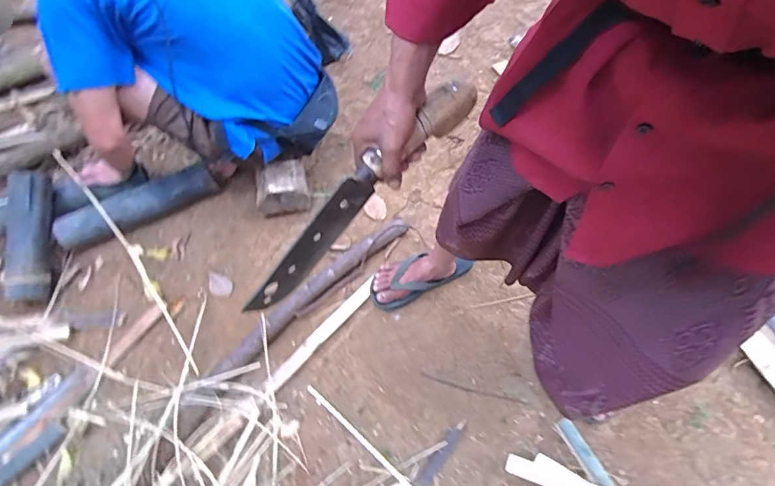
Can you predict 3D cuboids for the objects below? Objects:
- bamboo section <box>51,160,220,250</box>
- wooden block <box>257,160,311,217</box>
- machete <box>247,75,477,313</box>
[{"bbox_3d":[-0.662,-0.102,1.191,0.408,0.082,0.087,-25,66,-9],"label":"bamboo section"},{"bbox_3d":[-0.283,-0.147,1.186,0.137,0.101,0.094,-9,64,-2],"label":"wooden block"},{"bbox_3d":[-0.036,-0.052,0.531,0.367,0.071,0.022,-45,66,8],"label":"machete"}]

